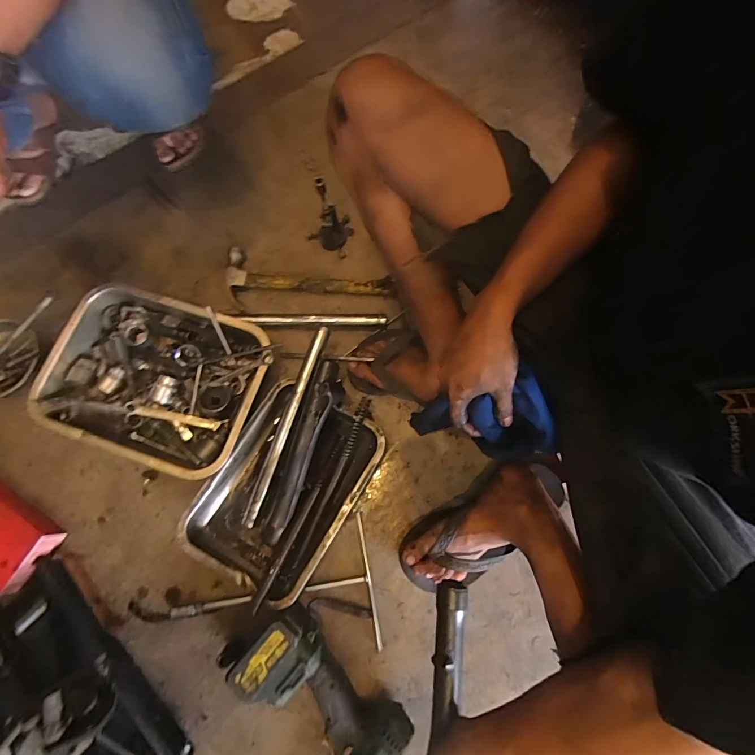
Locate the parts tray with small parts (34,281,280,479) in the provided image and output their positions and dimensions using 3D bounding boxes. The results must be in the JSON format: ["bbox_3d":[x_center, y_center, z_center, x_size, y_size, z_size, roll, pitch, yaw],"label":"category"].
[{"bbox_3d":[-0.378,0.001,0.690,0.367,0.073,0.272,20,75,7],"label":"parts tray with small parts"}]

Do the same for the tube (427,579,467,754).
[{"bbox_3d":[0.082,0.427,0.502,0.045,0.037,0.298,7,74,4],"label":"tube"}]

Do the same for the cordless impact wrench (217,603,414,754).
[{"bbox_3d":[-0.086,0.443,0.554,0.269,0.080,0.132,39,79,12],"label":"cordless impact wrench"}]

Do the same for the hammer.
[{"bbox_3d":[-0.133,-0.202,0.755,0.314,0.025,0.112,-4,74,1],"label":"hammer"}]

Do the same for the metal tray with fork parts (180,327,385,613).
[{"bbox_3d":[-0.129,0.144,0.628,0.211,0.086,0.361,31,77,10],"label":"metal tray with fork parts"}]

